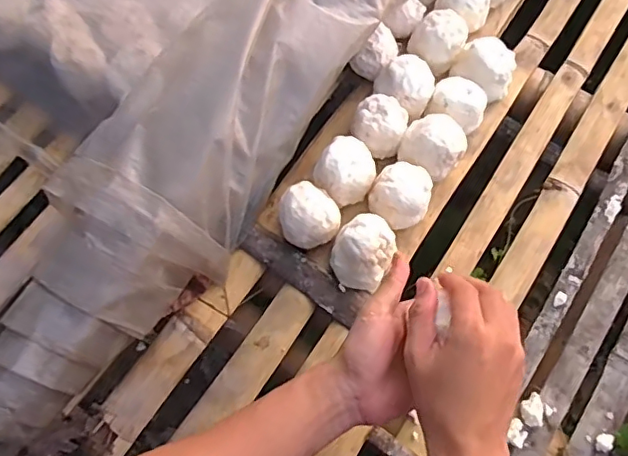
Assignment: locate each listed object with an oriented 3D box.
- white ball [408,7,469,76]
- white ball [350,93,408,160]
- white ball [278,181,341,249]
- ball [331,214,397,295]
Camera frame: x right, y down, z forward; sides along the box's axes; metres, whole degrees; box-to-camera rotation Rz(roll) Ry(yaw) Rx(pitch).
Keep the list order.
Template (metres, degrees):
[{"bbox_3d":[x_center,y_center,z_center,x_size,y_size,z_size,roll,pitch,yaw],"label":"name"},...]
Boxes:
[{"bbox_3d":[0.165,-0.250,0.739,0.066,0.051,0.065,0,68,0],"label":"white ball"},{"bbox_3d":[0.081,-0.125,0.684,0.062,0.048,0.062,0,68,0],"label":"white ball"},{"bbox_3d":[-0.007,-0.012,0.640,0.063,0.065,0.063,0,68,0],"label":"white ball"},{"bbox_3d":[0.054,0.025,0.625,0.065,0.062,0.075,38,73,14],"label":"ball"}]

